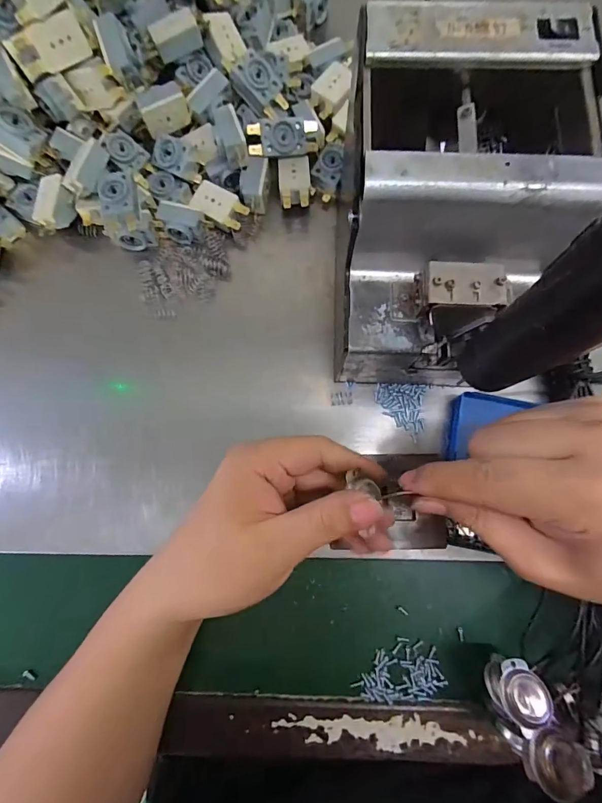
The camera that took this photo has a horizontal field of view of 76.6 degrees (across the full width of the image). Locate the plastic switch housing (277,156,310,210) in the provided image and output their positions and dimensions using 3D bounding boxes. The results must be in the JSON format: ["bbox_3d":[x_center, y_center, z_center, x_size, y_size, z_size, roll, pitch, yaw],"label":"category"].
[{"bbox_3d":[-0.006,-0.189,0.333,0.026,0.019,0.041,-3,80,1],"label":"plastic switch housing"}]

